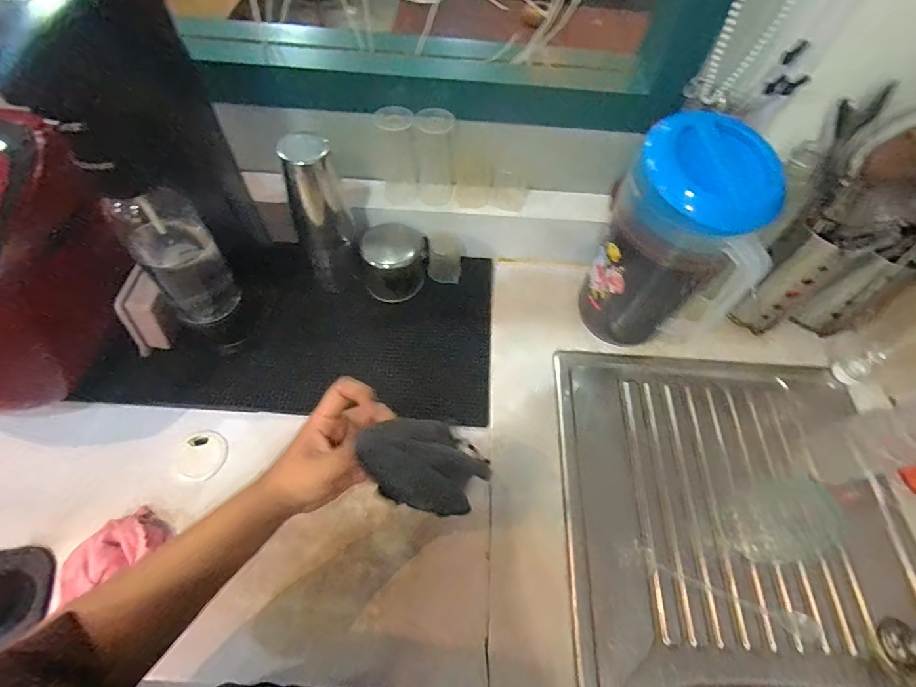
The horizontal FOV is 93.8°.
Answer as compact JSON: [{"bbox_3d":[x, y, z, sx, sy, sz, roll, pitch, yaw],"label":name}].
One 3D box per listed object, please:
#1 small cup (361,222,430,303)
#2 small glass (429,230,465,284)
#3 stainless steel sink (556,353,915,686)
[{"bbox_3d":[-0.098,-0.126,0.678,0.103,0.086,0.093,2,60,-1],"label":"small cup"},{"bbox_3d":[-0.019,-0.134,0.684,0.059,0.063,0.054,4,60,0],"label":"small glass"},{"bbox_3d":[0.349,0.442,0.509,0.473,0.207,0.852,6,60,0],"label":"stainless steel sink"}]

